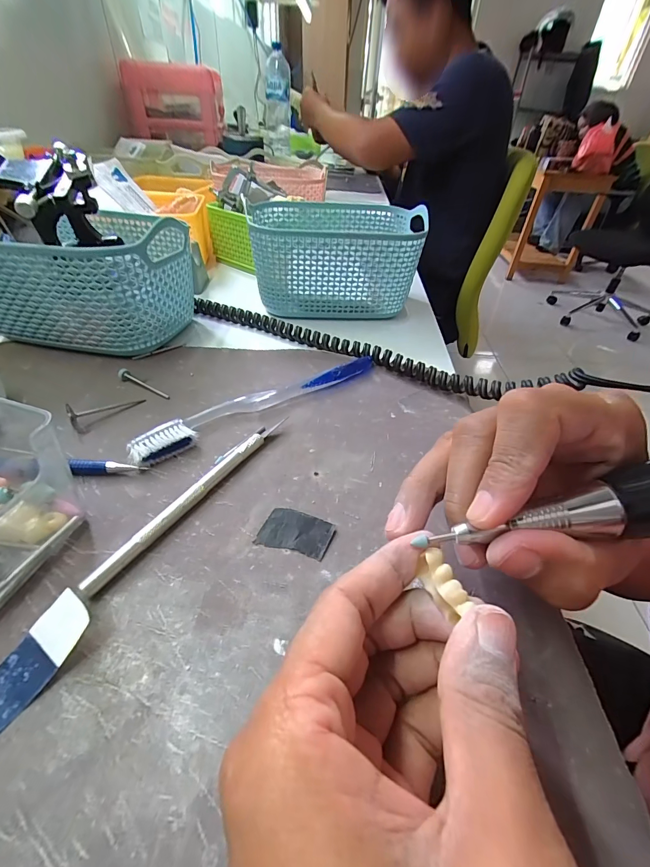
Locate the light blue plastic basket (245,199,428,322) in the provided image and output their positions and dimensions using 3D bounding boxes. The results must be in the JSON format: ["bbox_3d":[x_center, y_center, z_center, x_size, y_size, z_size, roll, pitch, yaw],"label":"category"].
[{"bbox_3d":[0.009,-0.179,0.383,0.164,0.079,0.119,-2,42,-6],"label":"light blue plastic basket"}]

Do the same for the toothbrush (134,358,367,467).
[{"bbox_3d":[-0.038,-0.025,0.256,0.187,0.013,0.018,-27,50,-30],"label":"toothbrush"}]

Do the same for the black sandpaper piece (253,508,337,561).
[{"bbox_3d":[-0.014,0.048,0.182,0.035,0.004,0.021,12,42,9],"label":"black sandpaper piece"}]

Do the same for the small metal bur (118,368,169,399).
[{"bbox_3d":[-0.131,-0.036,0.266,0.047,0.008,0.007,22,45,19],"label":"small metal bur"}]

